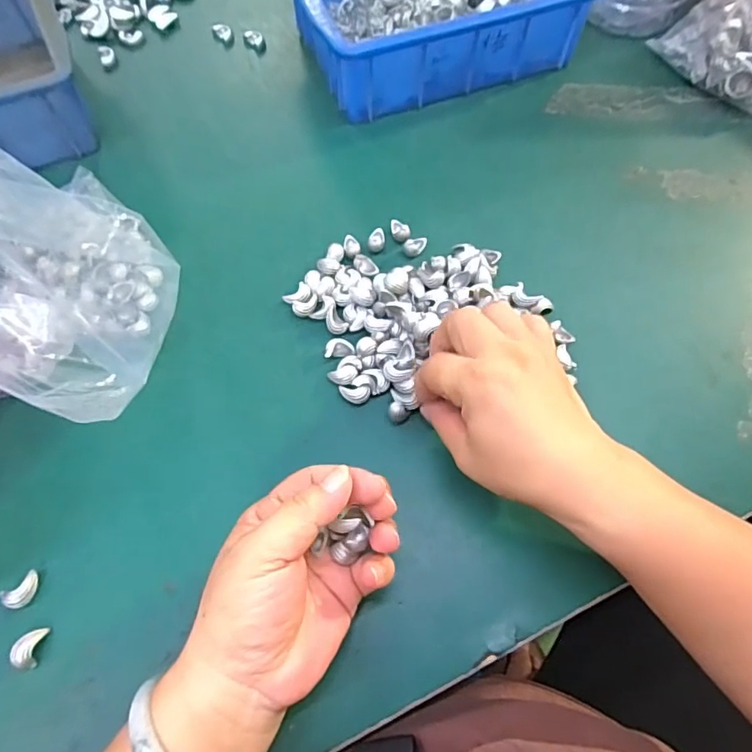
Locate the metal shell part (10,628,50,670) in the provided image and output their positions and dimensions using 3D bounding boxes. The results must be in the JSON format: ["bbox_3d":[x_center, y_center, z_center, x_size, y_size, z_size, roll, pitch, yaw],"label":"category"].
[{"bbox_3d":[-0.182,0.142,0.272,0.010,0.013,0.020,11,66,4],"label":"metal shell part"}]

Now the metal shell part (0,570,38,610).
[{"bbox_3d":[-0.194,0.119,0.286,0.013,0.011,0.019,42,72,16],"label":"metal shell part"}]

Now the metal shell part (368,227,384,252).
[{"bbox_3d":[0.000,-0.103,0.392,0.012,0.006,0.020,4,66,1],"label":"metal shell part"}]

